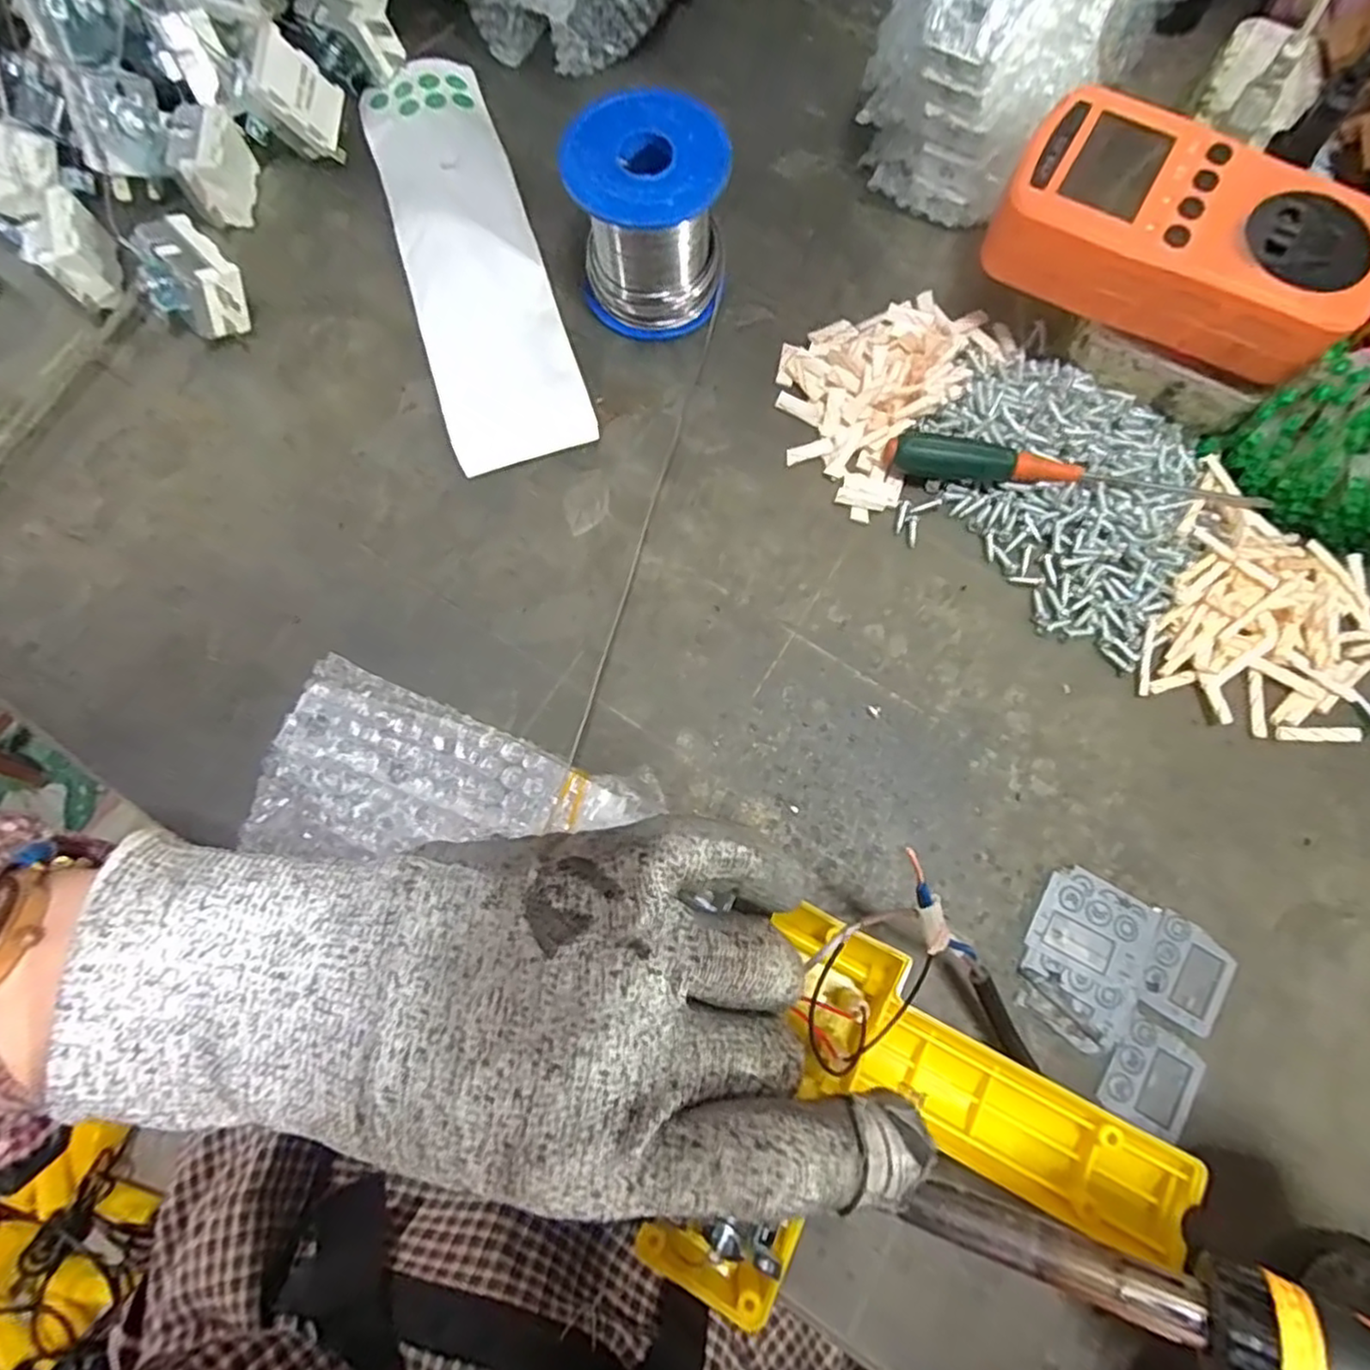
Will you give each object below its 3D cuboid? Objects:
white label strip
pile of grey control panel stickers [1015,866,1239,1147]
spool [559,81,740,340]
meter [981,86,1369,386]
[{"bbox_3d":[-0.098,-0.197,0.312,0.060,0.006,0.211,-17,79,-7],"label":"white label strip"},{"bbox_3d":[0.155,0.111,0.243,0.068,0.006,0.070,26,79,6],"label":"pile of grey control panel stickers"},{"bbox_3d":[-0.015,-0.193,0.285,0.060,0.058,0.060,-12,78,-2],"label":"spool"},{"bbox_3d":[0.183,-0.166,0.252,0.124,0.037,0.065,28,80,7],"label":"meter"}]

